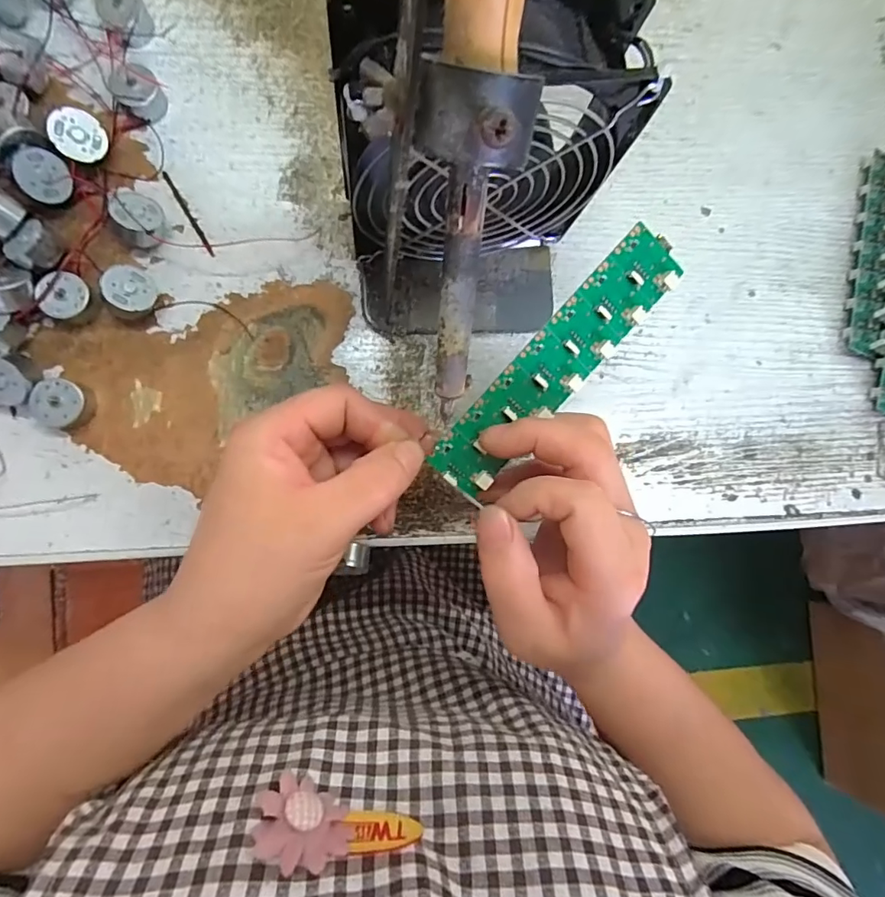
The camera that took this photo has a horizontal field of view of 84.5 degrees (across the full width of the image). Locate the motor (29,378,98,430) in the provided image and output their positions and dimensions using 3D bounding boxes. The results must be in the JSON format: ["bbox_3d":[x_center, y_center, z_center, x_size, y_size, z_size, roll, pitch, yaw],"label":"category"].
[{"bbox_3d":[-0.189,-0.022,0.243,0.021,0.015,0.024,18,84,-6],"label":"motor"}]

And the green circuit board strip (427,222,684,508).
[{"bbox_3d":[0.049,-0.036,0.213,0.031,0.006,0.135,44,94,-3],"label":"green circuit board strip"}]

